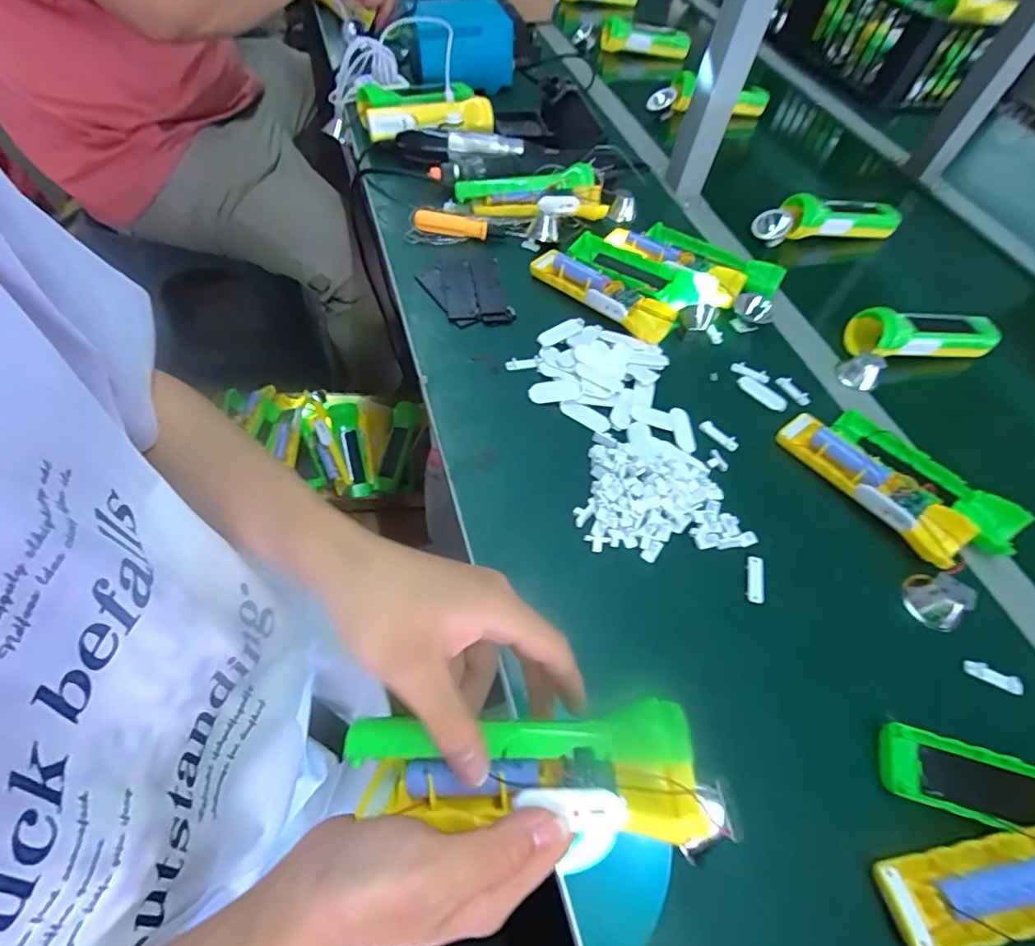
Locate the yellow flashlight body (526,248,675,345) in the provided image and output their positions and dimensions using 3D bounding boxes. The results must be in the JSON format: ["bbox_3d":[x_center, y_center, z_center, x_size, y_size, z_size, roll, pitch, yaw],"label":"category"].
[{"bbox_3d":[0.086,-0.194,0.542,0.162,0.025,0.046,37,60,16],"label":"yellow flashlight body"}]

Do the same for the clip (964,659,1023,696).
[{"bbox_3d":[0.347,0.148,0.376,0.039,0.004,0.013,26,58,10],"label":"clip"}]

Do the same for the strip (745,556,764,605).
[{"bbox_3d":[0.183,0.082,0.397,0.013,0.007,0.037,17,57,4],"label":"strip"}]

